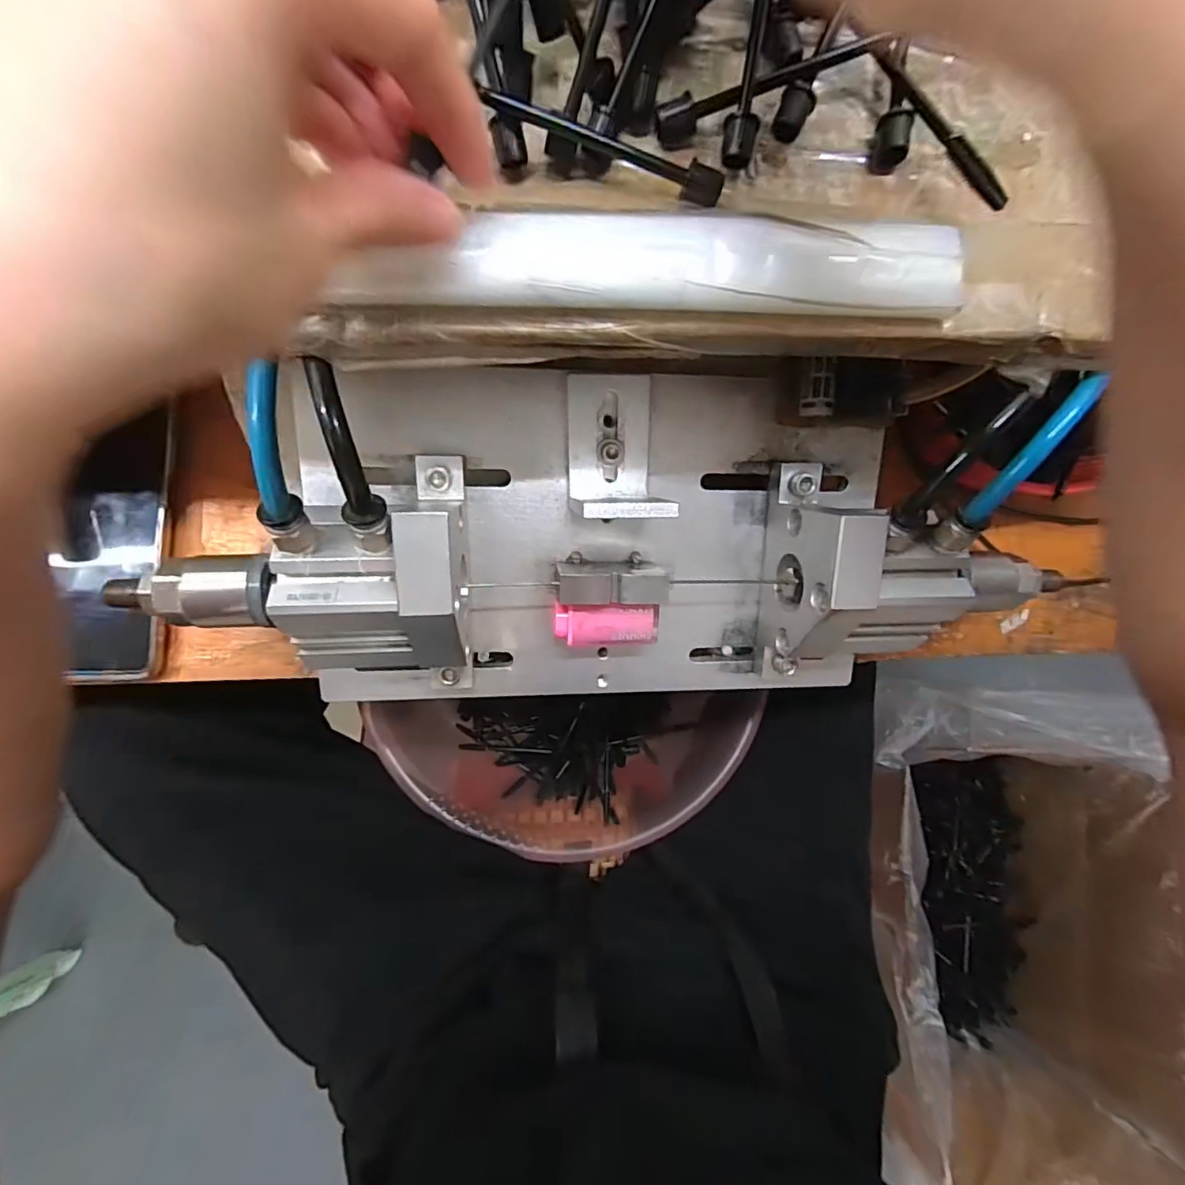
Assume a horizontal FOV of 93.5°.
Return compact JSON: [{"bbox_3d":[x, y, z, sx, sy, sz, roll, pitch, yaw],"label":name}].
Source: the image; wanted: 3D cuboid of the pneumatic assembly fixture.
[{"bbox_3d":[0.023,-0.024,0.243,0.348,0.111,0.140,0,84,-6],"label":"pneumatic assembly fixture"}]

